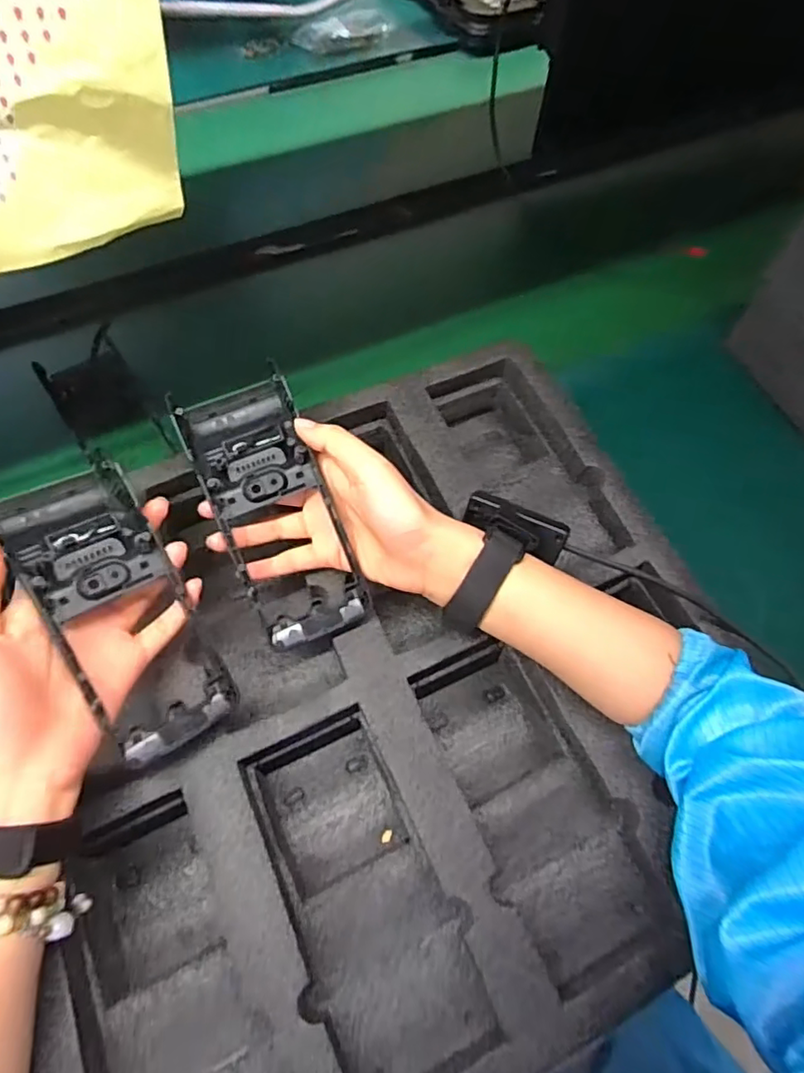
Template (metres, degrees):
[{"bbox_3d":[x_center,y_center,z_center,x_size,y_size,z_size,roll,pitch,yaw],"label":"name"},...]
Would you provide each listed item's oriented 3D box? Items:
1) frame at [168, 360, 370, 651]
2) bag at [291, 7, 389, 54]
[{"bbox_3d":[-0.086,-0.018,0.399,0.077,0.059,0.187,-21,82,-13],"label":"frame"},{"bbox_3d":[-0.090,-0.758,0.886,0.142,0.030,0.068,-24,65,-14],"label":"bag"}]

